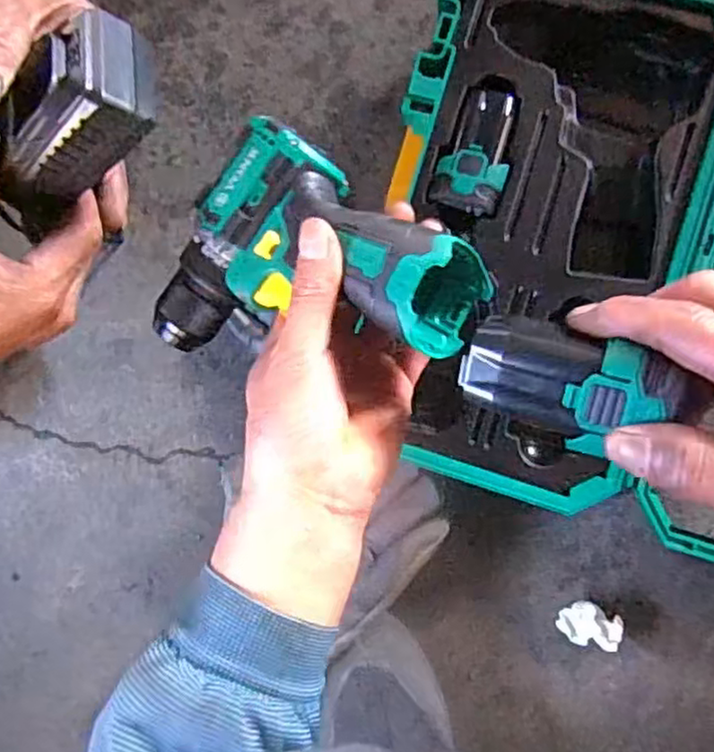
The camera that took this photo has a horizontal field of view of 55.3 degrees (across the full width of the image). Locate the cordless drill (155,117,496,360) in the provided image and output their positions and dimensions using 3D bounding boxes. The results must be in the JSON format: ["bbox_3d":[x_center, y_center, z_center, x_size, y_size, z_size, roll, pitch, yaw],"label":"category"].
[{"bbox_3d":[-0.023,-0.041,0.368,0.167,0.070,0.138,42,109,33],"label":"cordless drill"}]

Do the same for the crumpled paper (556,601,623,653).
[{"bbox_3d":[0.178,0.191,0.524,0.046,0.022,0.032,25,91,8],"label":"crumpled paper"}]

